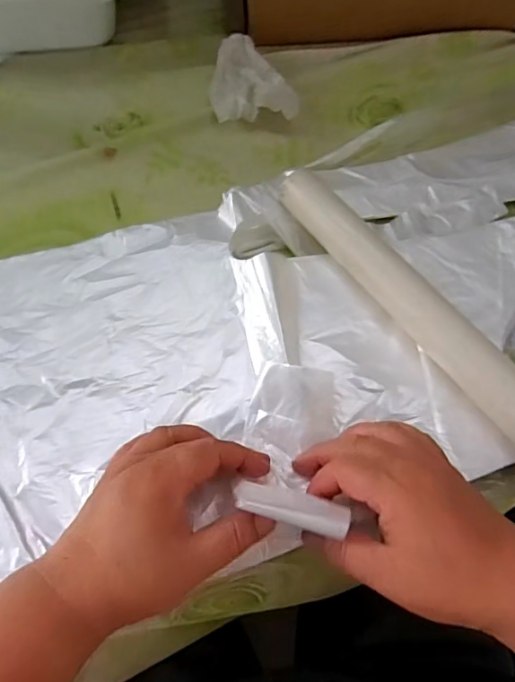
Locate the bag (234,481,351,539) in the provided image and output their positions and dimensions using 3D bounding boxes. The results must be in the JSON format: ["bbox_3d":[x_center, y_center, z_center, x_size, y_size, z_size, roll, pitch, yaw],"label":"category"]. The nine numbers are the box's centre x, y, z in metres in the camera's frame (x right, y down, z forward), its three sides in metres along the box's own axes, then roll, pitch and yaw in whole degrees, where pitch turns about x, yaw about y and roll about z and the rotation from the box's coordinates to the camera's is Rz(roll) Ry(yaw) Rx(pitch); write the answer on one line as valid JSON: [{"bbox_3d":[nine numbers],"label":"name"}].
[{"bbox_3d":[0.020,0.096,0.293,0.067,0.009,0.020,16,60,-3],"label":"bag"}]

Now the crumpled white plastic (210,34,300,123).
[{"bbox_3d":[-0.008,-0.298,0.577,0.090,0.028,0.128,-5,59,-3],"label":"crumpled white plastic"}]

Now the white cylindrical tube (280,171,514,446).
[{"bbox_3d":[0.136,-0.014,0.399,0.034,0.037,0.356,-30,63,-16],"label":"white cylindrical tube"}]

